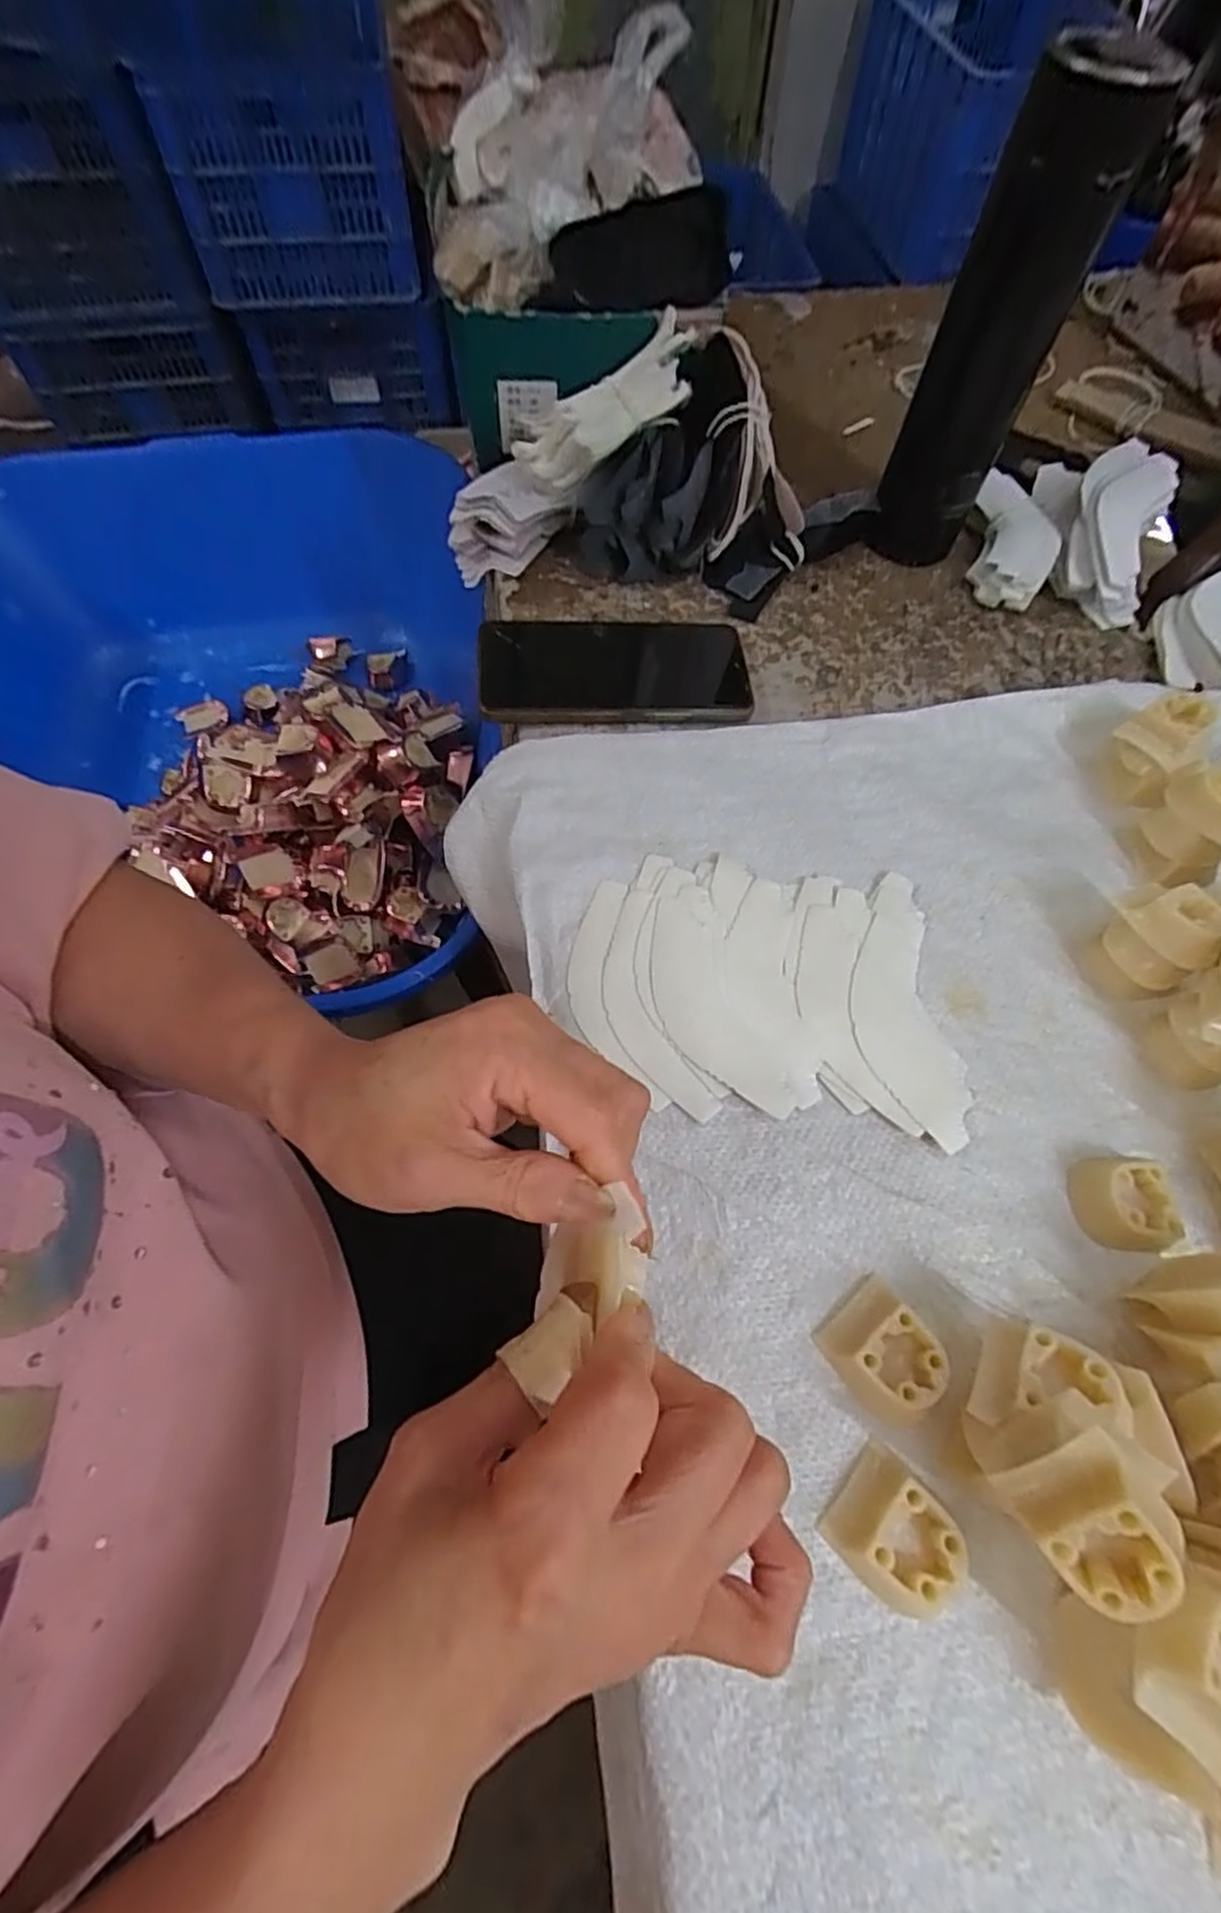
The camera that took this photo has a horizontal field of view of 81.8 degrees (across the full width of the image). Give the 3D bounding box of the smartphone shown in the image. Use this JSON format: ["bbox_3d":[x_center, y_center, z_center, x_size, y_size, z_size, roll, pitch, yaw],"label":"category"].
[{"bbox_3d":[0.002,-0.174,0.429,0.160,0.010,0.080,-3,64,-4],"label":"smartphone"}]

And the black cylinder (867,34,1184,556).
[{"bbox_3d":[0.224,-0.358,0.418,0.065,0.220,0.071,20,64,7],"label":"black cylinder"}]

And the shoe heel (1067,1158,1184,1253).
[{"bbox_3d":[0.220,0.106,0.303,0.035,0.016,0.036,6,63,1],"label":"shoe heel"}]

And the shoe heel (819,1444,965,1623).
[{"bbox_3d":[0.101,0.204,0.247,0.037,0.016,0.039,-38,71,-19],"label":"shoe heel"}]

